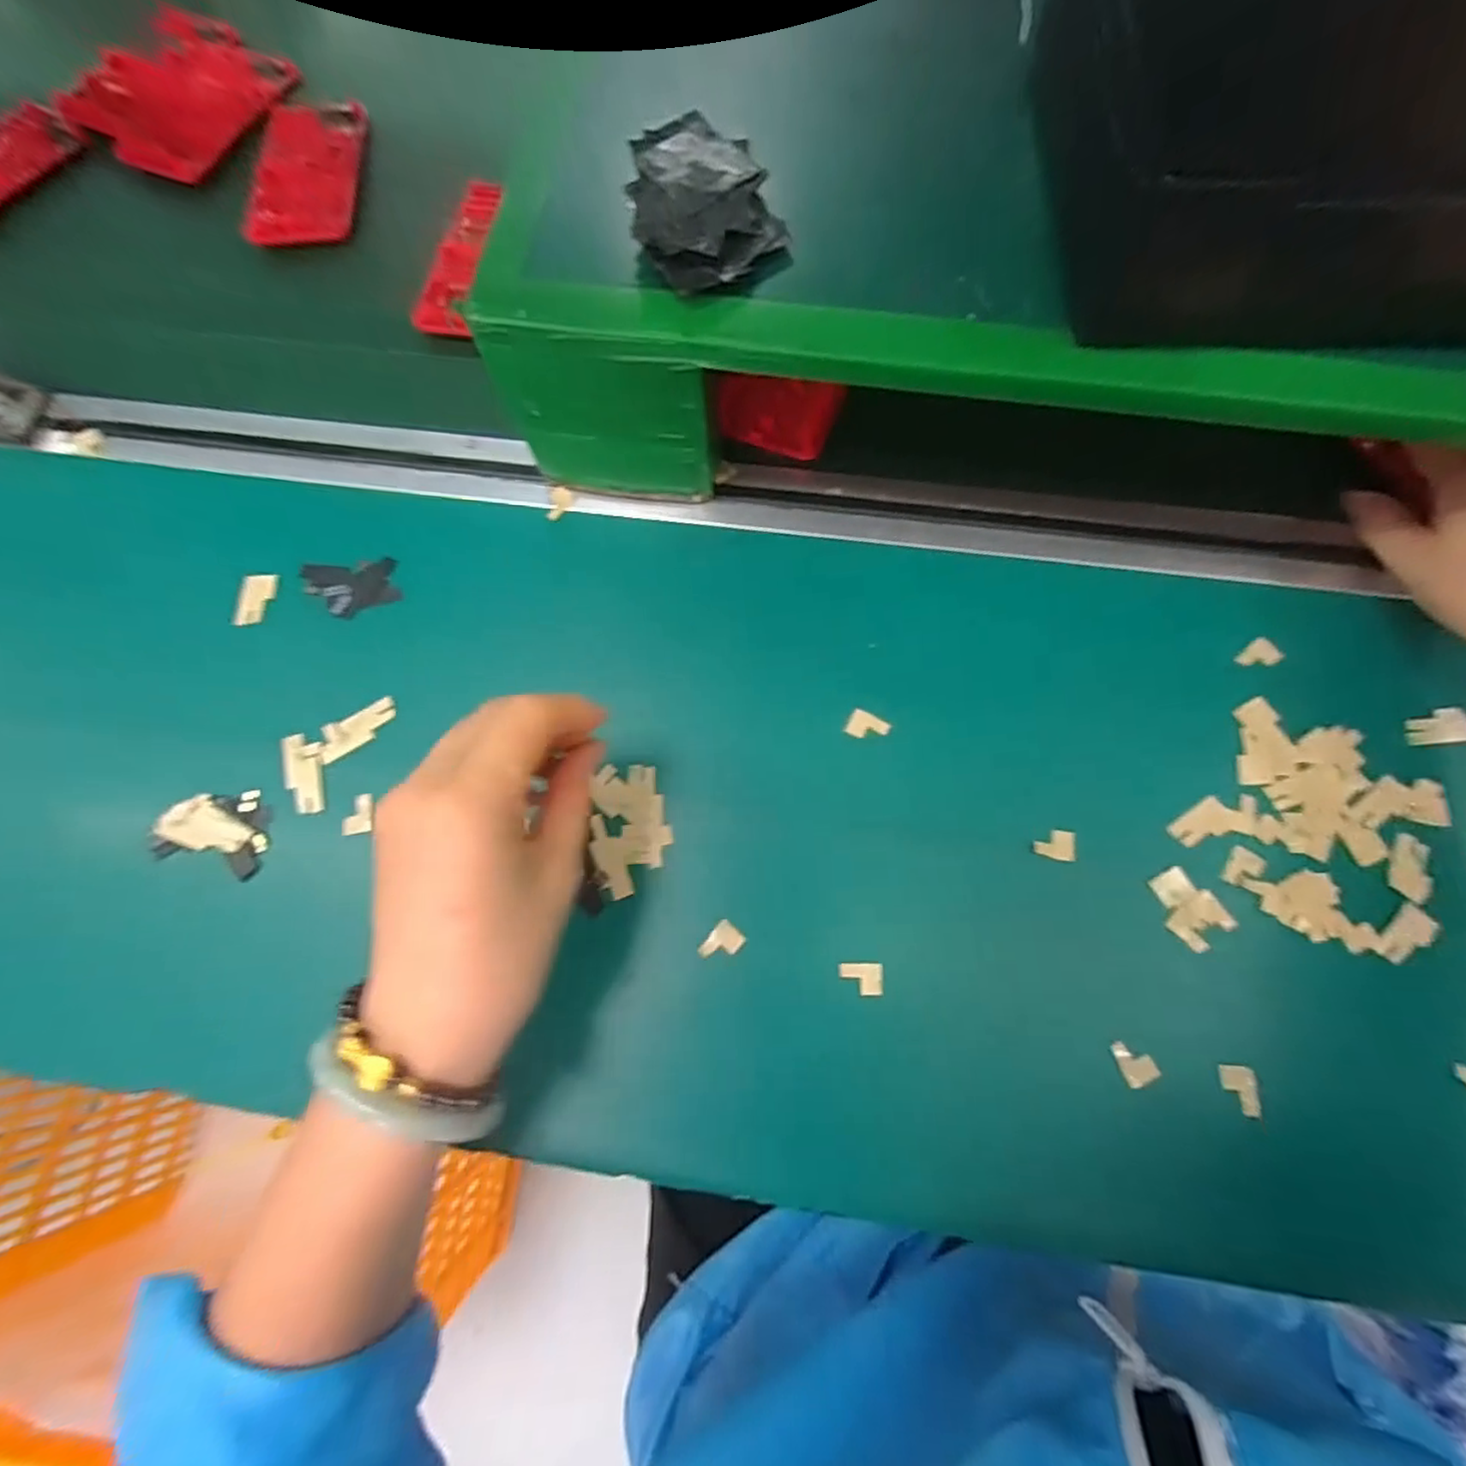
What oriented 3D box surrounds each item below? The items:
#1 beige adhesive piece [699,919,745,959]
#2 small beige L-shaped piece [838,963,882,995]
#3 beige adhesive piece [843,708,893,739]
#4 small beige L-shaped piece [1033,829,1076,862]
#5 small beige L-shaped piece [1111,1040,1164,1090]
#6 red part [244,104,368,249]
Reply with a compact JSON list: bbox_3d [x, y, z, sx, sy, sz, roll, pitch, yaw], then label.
[{"bbox_3d":[-0.005,0.094,0.291,0.014,0.004,0.019,41,79,12],"label":"beige adhesive piece"},{"bbox_3d":[0.056,0.107,0.285,0.019,0.004,0.013,-2,73,1],"label":"small beige L-shaped piece"},{"bbox_3d":[0.065,-0.003,0.314,0.019,0.004,0.013,25,76,9],"label":"beige adhesive piece"},{"bbox_3d":[0.145,0.050,0.296,0.018,0.004,0.013,3,74,3],"label":"small beige L-shaped piece"},{"bbox_3d":[0.168,0.137,0.273,0.015,0.004,0.018,-18,67,-6],"label":"small beige L-shaped piece"},{"bbox_3d":[-0.270,-0.356,0.419,0.069,0.009,0.120,-2,73,0],"label":"red part"}]

